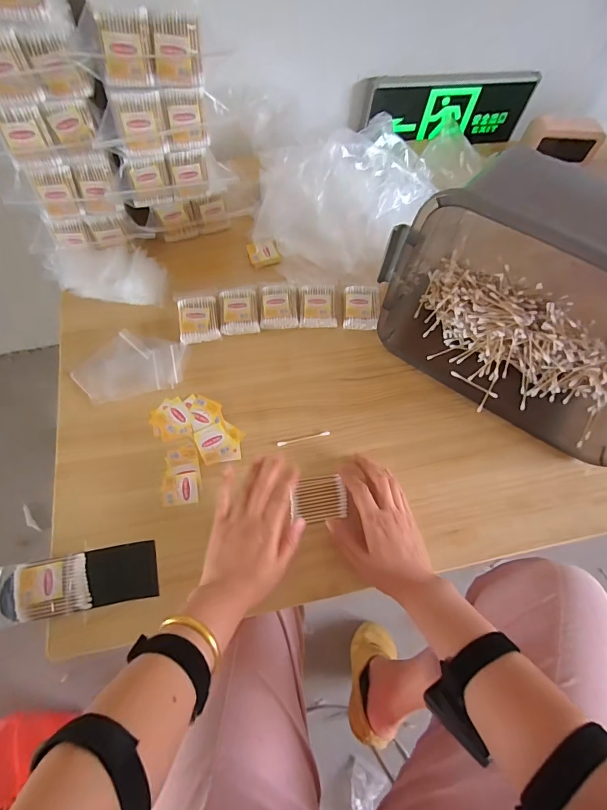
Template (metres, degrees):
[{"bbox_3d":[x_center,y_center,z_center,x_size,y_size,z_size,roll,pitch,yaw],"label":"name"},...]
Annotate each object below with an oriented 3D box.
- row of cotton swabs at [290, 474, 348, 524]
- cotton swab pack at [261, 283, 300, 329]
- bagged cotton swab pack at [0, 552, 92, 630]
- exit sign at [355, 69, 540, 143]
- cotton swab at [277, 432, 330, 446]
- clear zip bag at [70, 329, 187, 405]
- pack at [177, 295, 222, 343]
[{"bbox_3d":[0.020,0.118,0.518,0.062,0.008,0.055,-8,68,-6],"label":"row of cotton swabs"},{"bbox_3d":[-0.038,-0.151,0.623,0.055,0.012,0.073,-3,65,-5],"label":"cotton swab pack"},{"bbox_3d":[-0.302,0.209,0.460,0.111,0.013,0.064,-10,66,-8],"label":"bagged cotton swab pack"},{"bbox_3d":[0.268,-0.561,0.795,0.370,0.133,0.042,-9,66,-8],"label":"exit sign"},{"bbox_3d":[0.000,0.045,0.549,0.072,0.004,0.006,-12,68,-7],"label":"cotton swab"},{"bbox_3d":[-0.246,-0.059,0.580,0.147,0.005,0.101,-14,66,-10],"label":"clear zip bag"},{"bbox_3d":[-0.157,-0.129,0.609,0.056,0.011,0.074,-9,66,-8],"label":"pack"}]

